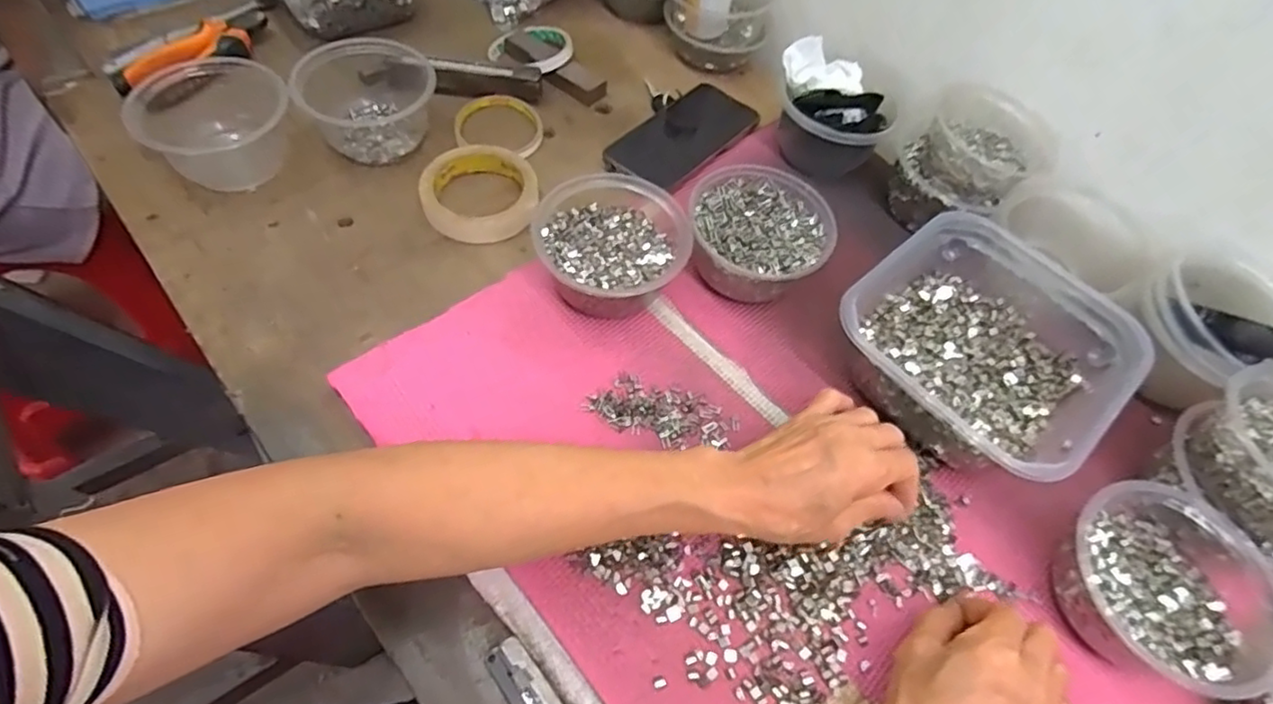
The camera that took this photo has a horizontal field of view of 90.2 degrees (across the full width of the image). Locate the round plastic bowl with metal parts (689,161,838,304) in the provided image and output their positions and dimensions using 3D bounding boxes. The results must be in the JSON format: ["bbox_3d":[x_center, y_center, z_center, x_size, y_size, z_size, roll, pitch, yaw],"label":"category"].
[{"bbox_3d":[0.097,-0.092,0.516,0.108,0.055,0.110,2,59,-3],"label":"round plastic bowl with metal parts"}]

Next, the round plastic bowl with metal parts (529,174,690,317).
[{"bbox_3d":[-0.018,-0.075,0.493,0.113,0.056,0.118,2,59,-3],"label":"round plastic bowl with metal parts"}]

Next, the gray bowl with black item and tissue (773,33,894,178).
[{"bbox_3d":[0.176,-0.217,0.589,0.110,0.081,0.087,29,61,12],"label":"gray bowl with black item and tissue"}]

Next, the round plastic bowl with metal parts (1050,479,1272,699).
[{"bbox_3d":[0.330,0.142,0.392,0.134,0.059,0.116,-12,61,-11],"label":"round plastic bowl with metal parts"}]

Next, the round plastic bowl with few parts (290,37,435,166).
[{"bbox_3d":[-0.234,-0.226,0.569,0.122,0.058,0.106,-21,63,-16],"label":"round plastic bowl with few parts"}]

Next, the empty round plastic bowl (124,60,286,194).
[{"bbox_3d":[-0.346,-0.191,0.524,0.111,0.061,0.117,2,59,-3],"label":"empty round plastic bowl"}]

